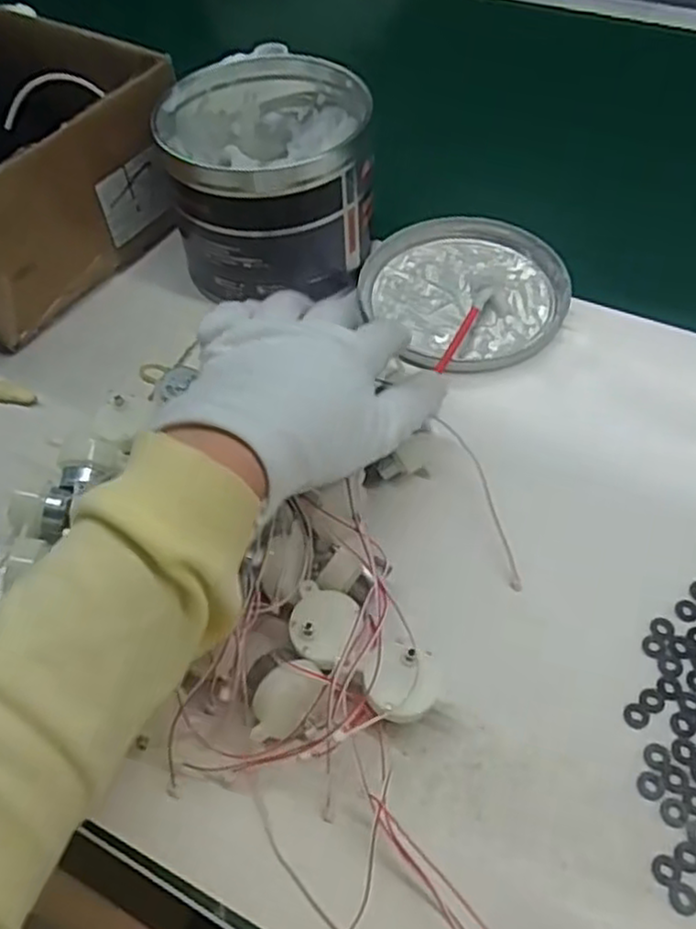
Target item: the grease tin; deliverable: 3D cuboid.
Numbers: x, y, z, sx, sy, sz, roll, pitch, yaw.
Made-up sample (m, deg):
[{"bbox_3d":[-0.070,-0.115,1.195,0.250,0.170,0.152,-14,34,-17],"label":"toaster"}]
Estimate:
[{"bbox_3d":[-0.050,-0.187,0.470,0.119,0.111,0.132,-8,54,-2],"label":"grease tin"}]

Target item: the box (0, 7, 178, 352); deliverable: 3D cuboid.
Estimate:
[{"bbox_3d":[-0.238,-0.205,0.497,0.215,0.107,0.190,29,61,23],"label":"box"}]

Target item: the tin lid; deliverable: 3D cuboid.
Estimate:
[{"bbox_3d":[0.075,-0.114,0.469,0.128,0.013,0.130,-2,54,2],"label":"tin lid"}]

